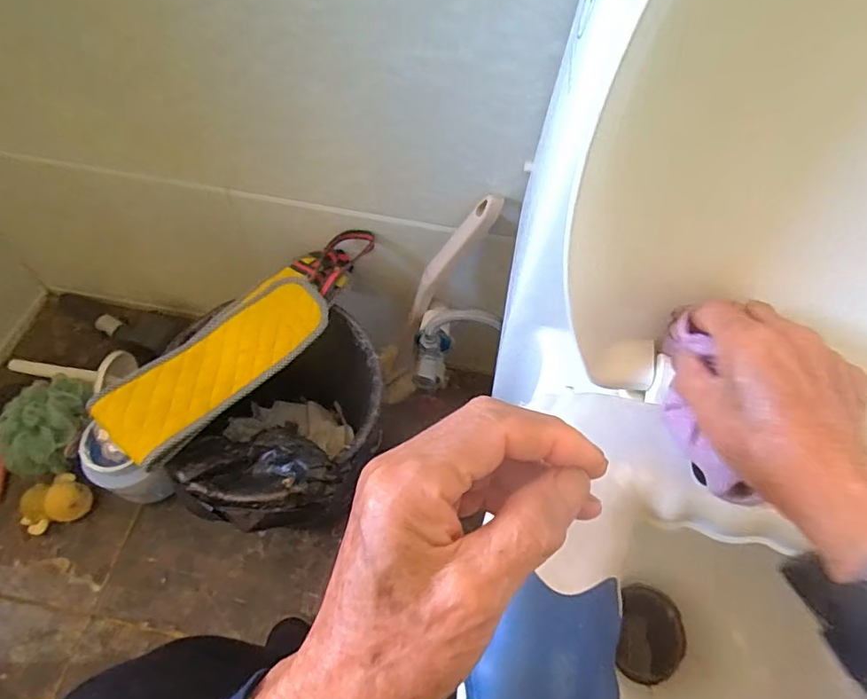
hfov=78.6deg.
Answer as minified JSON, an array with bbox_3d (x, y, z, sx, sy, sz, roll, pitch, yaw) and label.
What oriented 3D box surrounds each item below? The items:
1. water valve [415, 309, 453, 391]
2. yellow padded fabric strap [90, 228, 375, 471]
[{"bbox_3d":[0.000,-0.008,0.635,0.046,0.070,0.098,8,60,2],"label":"water valve"},{"bbox_3d":[-0.197,-0.024,0.582,0.104,0.034,0.341,36,65,16],"label":"yellow padded fabric strap"}]

